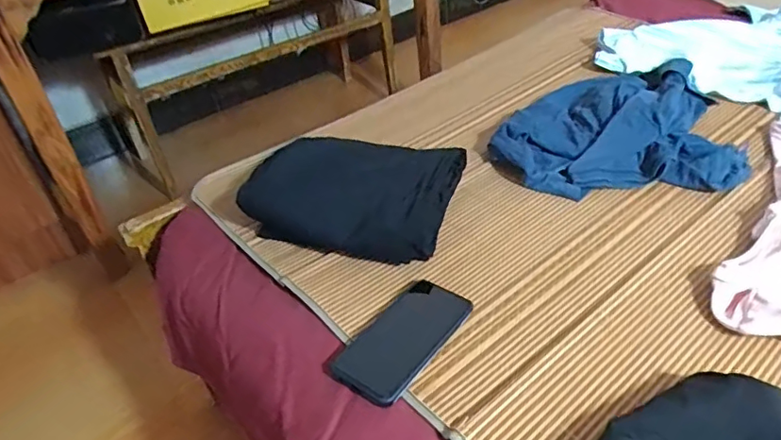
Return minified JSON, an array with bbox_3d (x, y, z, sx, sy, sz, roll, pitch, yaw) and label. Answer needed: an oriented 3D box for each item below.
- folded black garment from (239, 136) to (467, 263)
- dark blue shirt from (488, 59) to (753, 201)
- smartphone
[{"bbox_3d":[-0.051,-0.048,0.766,0.281,0.059,0.222,9,41,20],"label":"folded black garment"},{"bbox_3d":[0.332,-0.146,0.836,0.350,0.065,0.273,-3,38,5],"label":"dark blue shirt"},{"bbox_3d":[0.013,0.120,0.573,0.081,0.016,0.162,22,46,32],"label":"smartphone"}]

